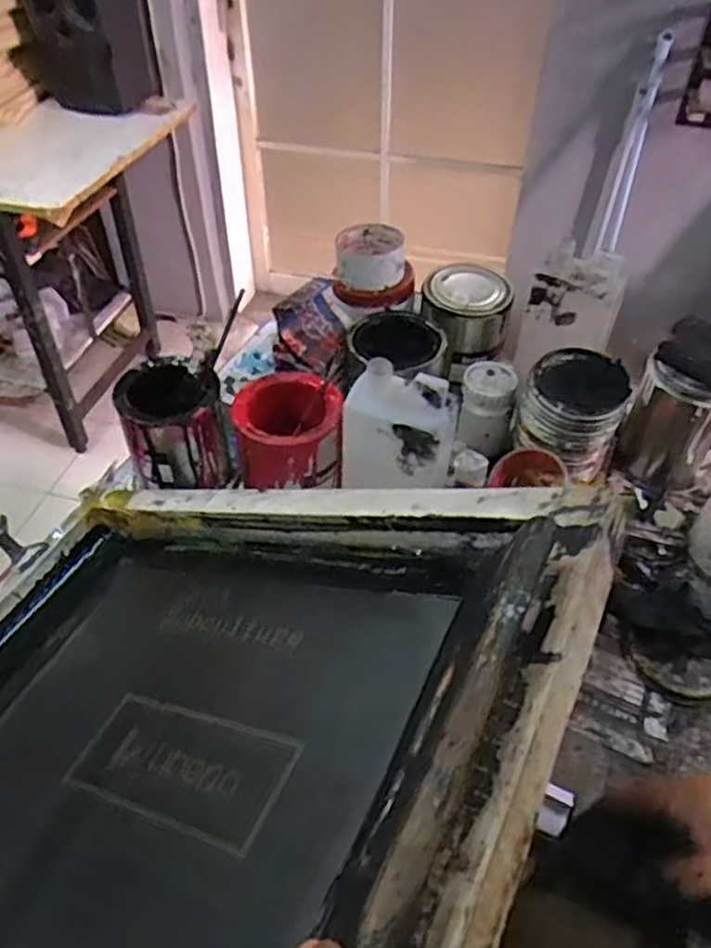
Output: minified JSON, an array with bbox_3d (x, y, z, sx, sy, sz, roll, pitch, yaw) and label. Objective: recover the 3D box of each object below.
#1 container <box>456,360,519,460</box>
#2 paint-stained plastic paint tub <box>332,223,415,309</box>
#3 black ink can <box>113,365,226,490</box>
[{"bbox_3d":[0.153,-0.078,0.819,0.063,0.085,0.078,8,50,6],"label":"container"},{"bbox_3d":[0.023,-0.249,0.844,0.097,0.050,0.113,3,49,3],"label":"paint-stained plastic paint tub"},{"bbox_3d":[-0.193,-0.048,0.762,0.102,0.117,0.093,0,49,0],"label":"black ink can"}]

